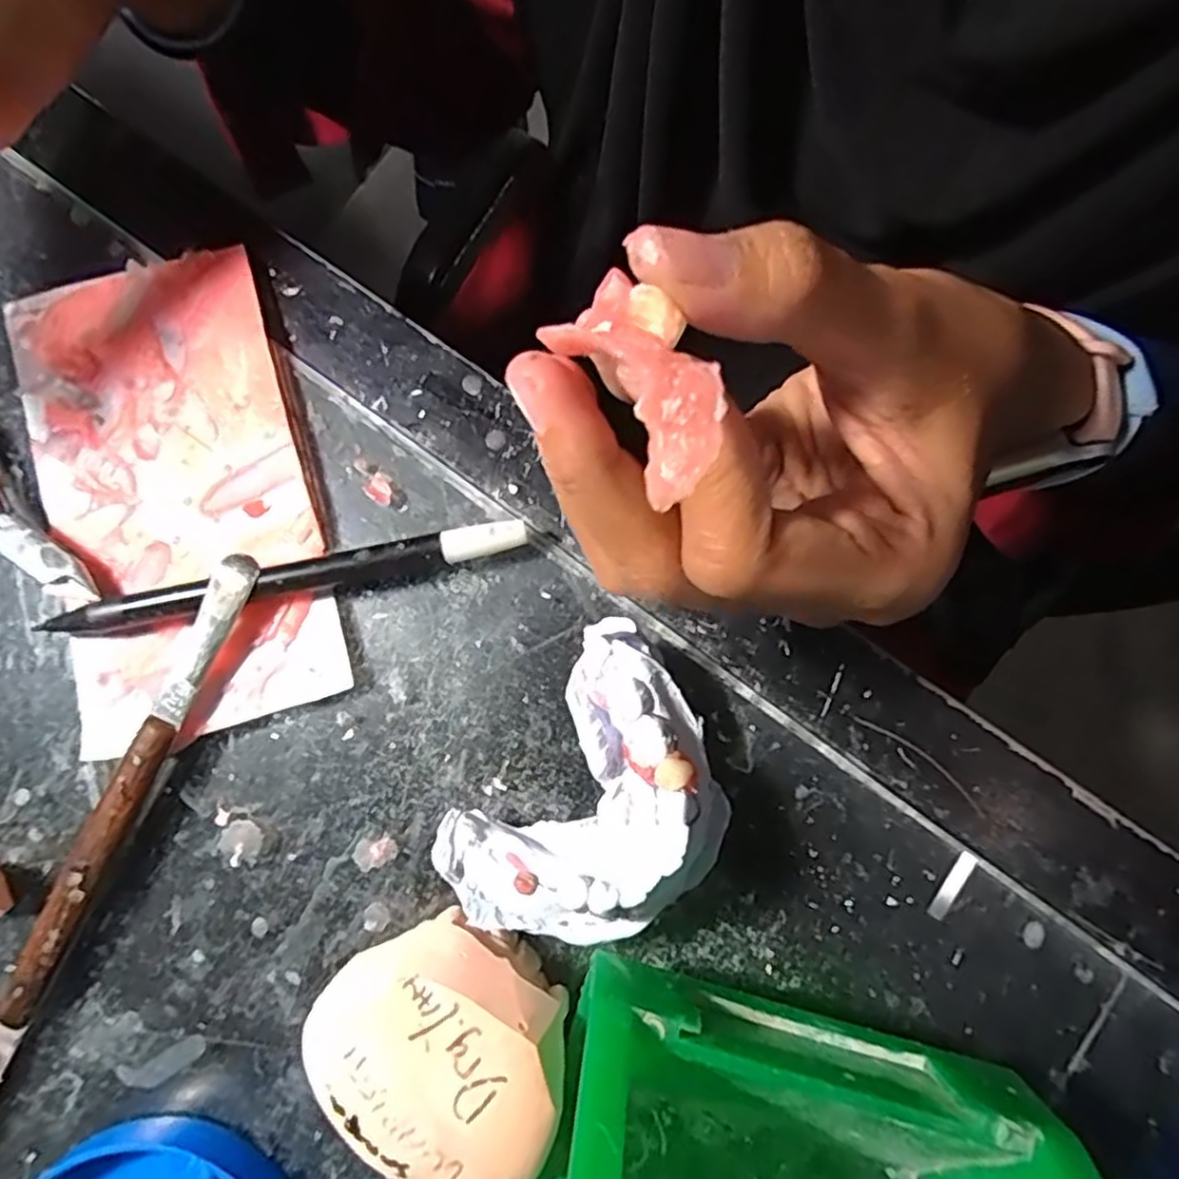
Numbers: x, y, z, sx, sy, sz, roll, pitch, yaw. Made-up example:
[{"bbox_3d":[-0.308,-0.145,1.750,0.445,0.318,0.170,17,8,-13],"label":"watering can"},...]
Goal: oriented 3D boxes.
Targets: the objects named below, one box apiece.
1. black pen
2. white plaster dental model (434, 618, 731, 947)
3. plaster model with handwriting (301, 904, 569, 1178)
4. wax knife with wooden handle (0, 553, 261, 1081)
[{"bbox_3d":[-0.083,-0.002,0.205,0.131,0.013,0.009,-12,80,-2],"label":"black pen"},{"bbox_3d":[0.002,0.053,0.183,0.052,0.040,0.076,36,82,6],"label":"white plaster dental model"},{"bbox_3d":[-0.035,0.112,0.177,0.053,0.031,0.059,-43,82,-7],"label":"plaster model with handwriting"},{"bbox_3d":[-0.131,0.069,0.192,0.013,0.014,0.169,24,80,4],"label":"wax knife with wooden handle"}]

